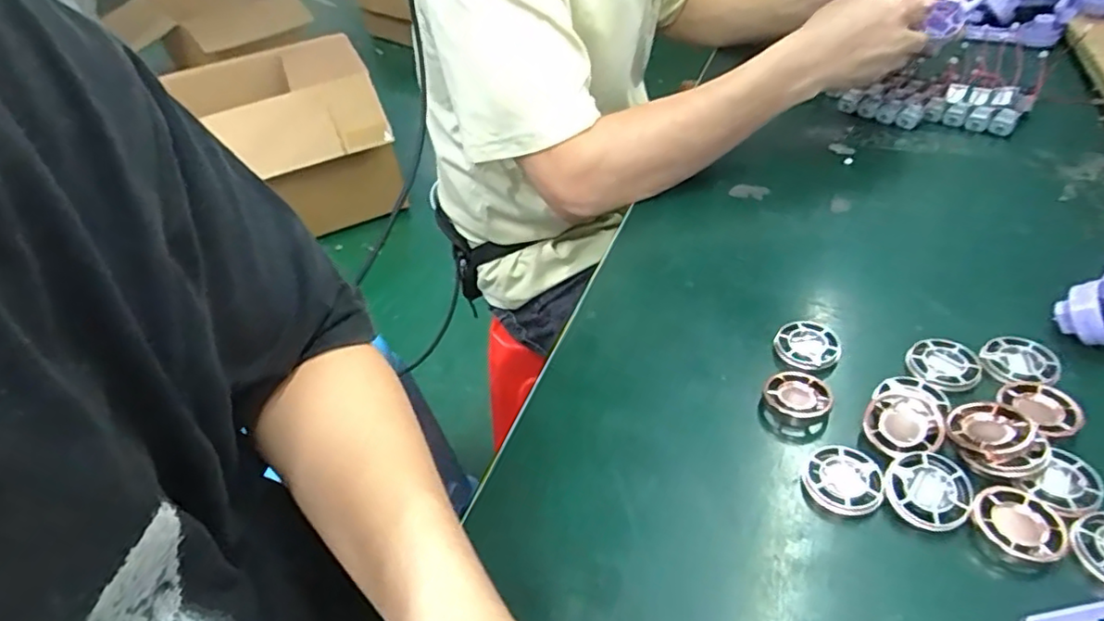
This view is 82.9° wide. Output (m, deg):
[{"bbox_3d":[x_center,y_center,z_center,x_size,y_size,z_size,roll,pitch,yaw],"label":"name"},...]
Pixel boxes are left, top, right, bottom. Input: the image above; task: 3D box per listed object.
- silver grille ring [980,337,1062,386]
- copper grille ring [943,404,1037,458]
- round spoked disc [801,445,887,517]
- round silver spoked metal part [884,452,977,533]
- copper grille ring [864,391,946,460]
[{"bbox_3d":[0.282,0.030,0.377,0.038,0.005,0.038,-3,42,3],"label":"silver grille ring"},{"bbox_3d":[0.233,0.065,0.335,0.037,0.011,0.037,-15,34,10],"label":"copper grille ring"},{"bbox_3d":[0.156,0.092,0.336,0.037,0.012,0.038,-3,42,3],"label":"round spoked disc"},{"bbox_3d":[0.192,0.092,0.319,0.040,0.005,0.037,-28,58,-9],"label":"round silver spoked metal part"},{"bbox_3d":[0.194,0.064,0.347,0.038,0.007,0.042,31,54,34],"label":"copper grille ring"}]

